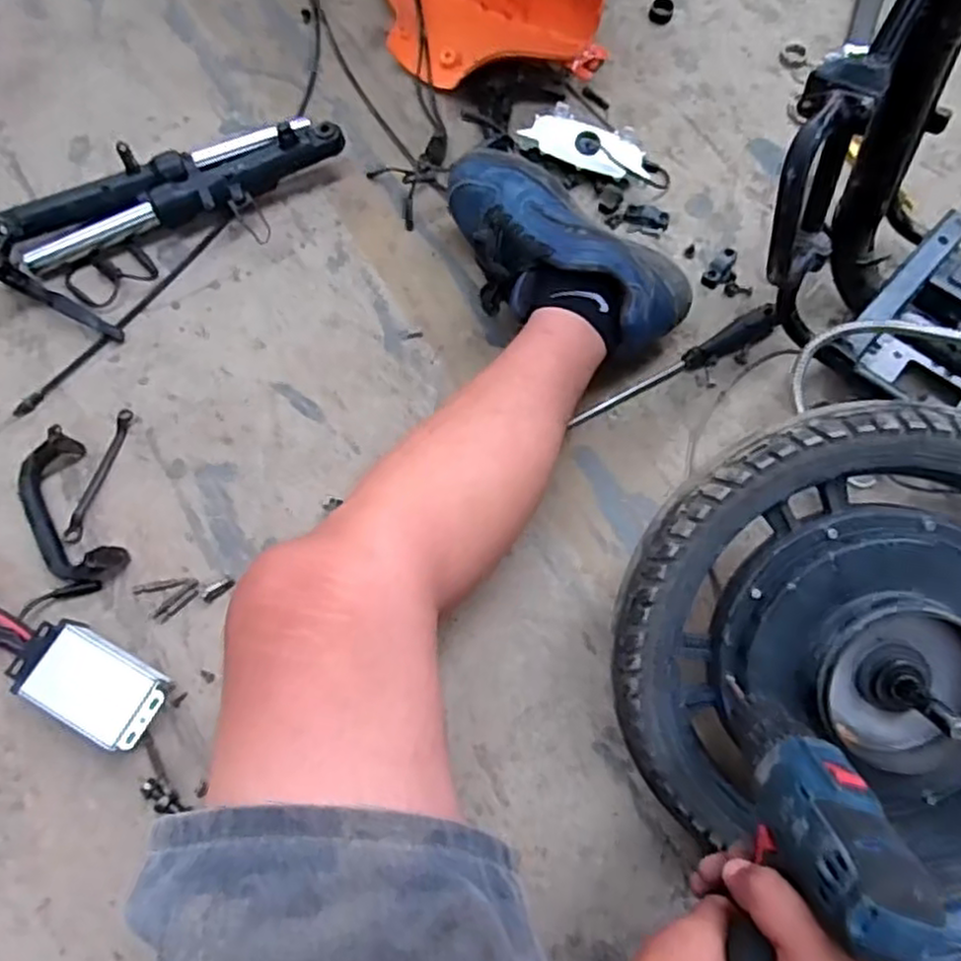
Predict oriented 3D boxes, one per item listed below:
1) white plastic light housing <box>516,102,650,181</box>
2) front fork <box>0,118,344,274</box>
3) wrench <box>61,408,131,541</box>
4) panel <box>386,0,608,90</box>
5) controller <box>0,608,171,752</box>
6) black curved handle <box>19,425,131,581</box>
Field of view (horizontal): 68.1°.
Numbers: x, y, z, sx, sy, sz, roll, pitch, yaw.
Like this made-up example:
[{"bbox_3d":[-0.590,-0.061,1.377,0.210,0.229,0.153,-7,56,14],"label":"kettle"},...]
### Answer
[{"bbox_3d":[0.123,-0.380,0.814,0.150,0.035,0.065,23,74,8],"label":"white plastic light housing"},{"bbox_3d":[-0.337,-0.317,0.780,0.379,0.056,0.086,-19,72,-5],"label":"front fork"},{"bbox_3d":[-0.373,-0.006,0.695,0.016,0.008,0.139,12,72,5],"label":"wrench"},{"bbox_3d":[-0.013,-0.556,0.831,0.302,0.103,0.160,28,74,10],"label":"panel"},{"bbox_3d":[-0.376,0.151,0.616,0.227,0.032,0.067,28,74,10],"label":"controller"},{"bbox_3d":[-0.394,0.028,0.671,0.064,0.037,0.151,-29,73,-8],"label":"black curved handle"}]

